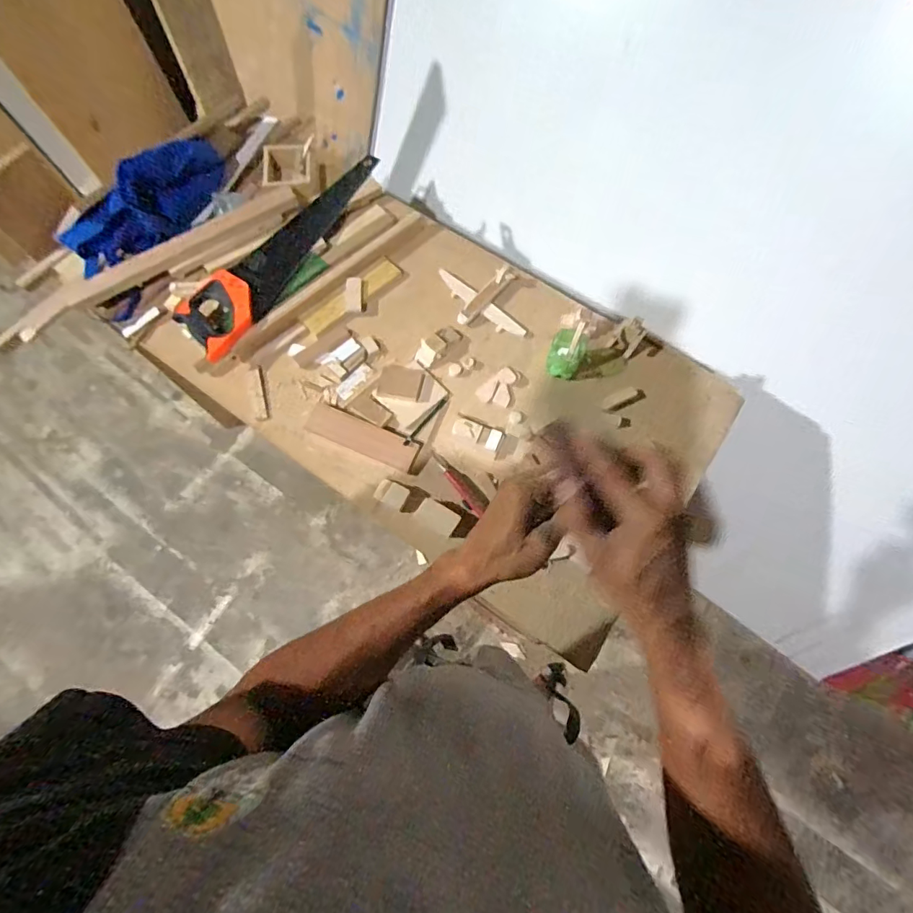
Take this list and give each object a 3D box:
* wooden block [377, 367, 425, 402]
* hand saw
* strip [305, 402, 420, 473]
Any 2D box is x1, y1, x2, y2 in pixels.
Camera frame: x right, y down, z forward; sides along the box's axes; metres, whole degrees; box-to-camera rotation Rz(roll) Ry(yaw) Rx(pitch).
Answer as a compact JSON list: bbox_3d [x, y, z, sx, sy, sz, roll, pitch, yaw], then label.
[{"bbox_3d":[-0.095,-0.125,0.787,0.073,0.011,0.057,9,70,4],"label":"wooden block"},{"bbox_3d":[-0.314,-0.403,0.864,0.125,0.038,0.531,32,73,11],"label":"hand saw"},{"bbox_3d":[-0.160,-0.034,0.766,0.194,0.014,0.054,23,72,9],"label":"strip"}]

